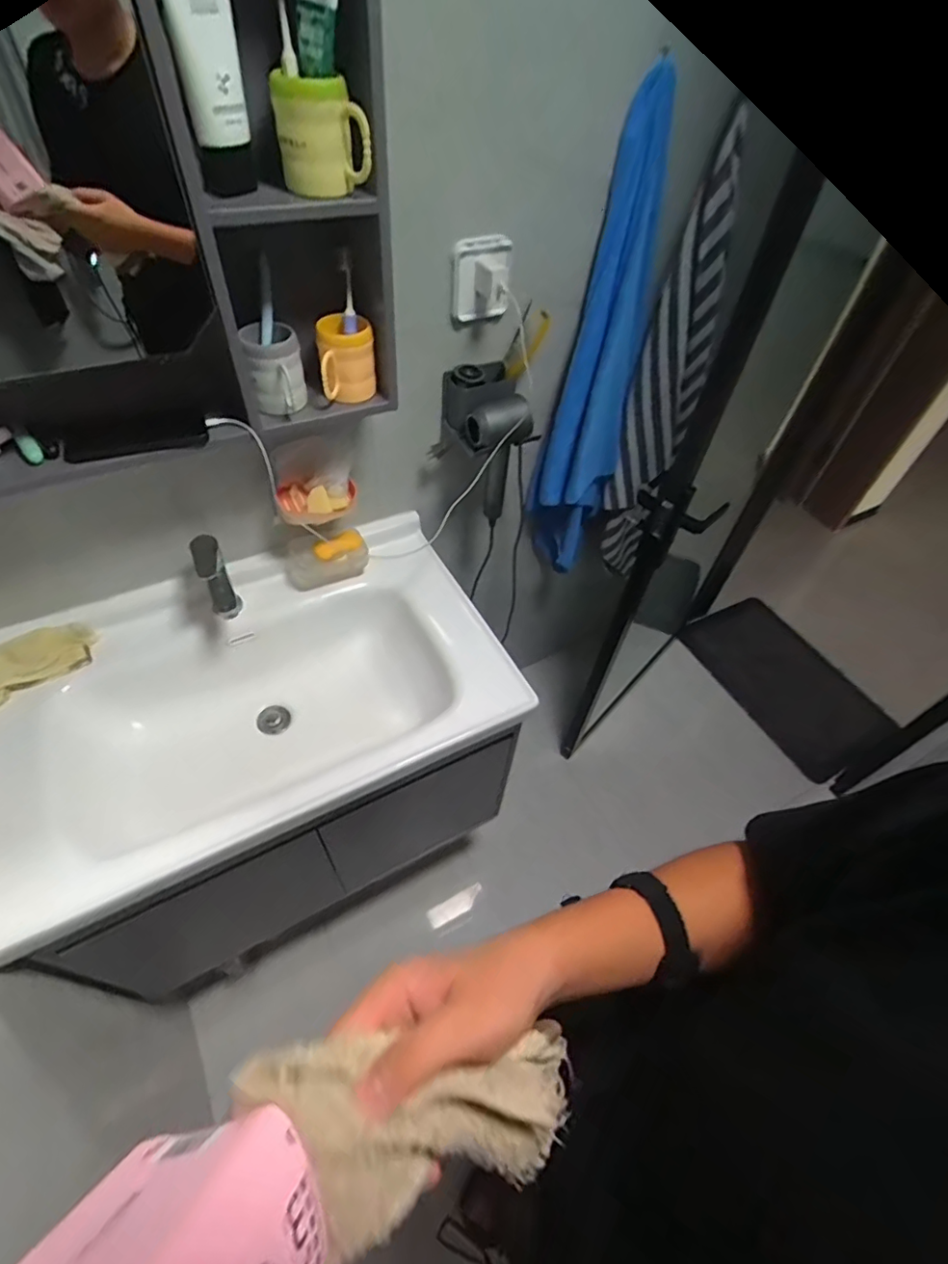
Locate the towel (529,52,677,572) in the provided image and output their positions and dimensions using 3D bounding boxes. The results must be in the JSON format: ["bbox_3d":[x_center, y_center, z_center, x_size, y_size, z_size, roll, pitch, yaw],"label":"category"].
[{"bbox_3d":[0.241,-0.482,1.110,0.149,0.852,0.167,20,52,11],"label":"towel"}]

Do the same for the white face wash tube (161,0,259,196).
[{"bbox_3d":[-0.253,-0.531,0.541,0.055,0.172,0.050,-7,52,-11],"label":"white face wash tube"}]

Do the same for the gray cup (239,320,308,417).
[{"bbox_3d":[-0.269,-0.355,0.762,0.071,0.090,0.080,-11,53,-14],"label":"gray cup"}]

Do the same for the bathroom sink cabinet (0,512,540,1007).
[{"bbox_3d":[-0.390,0.309,1.199,0.836,0.793,0.488,-21,56,-20],"label":"bathroom sink cabinet"}]

